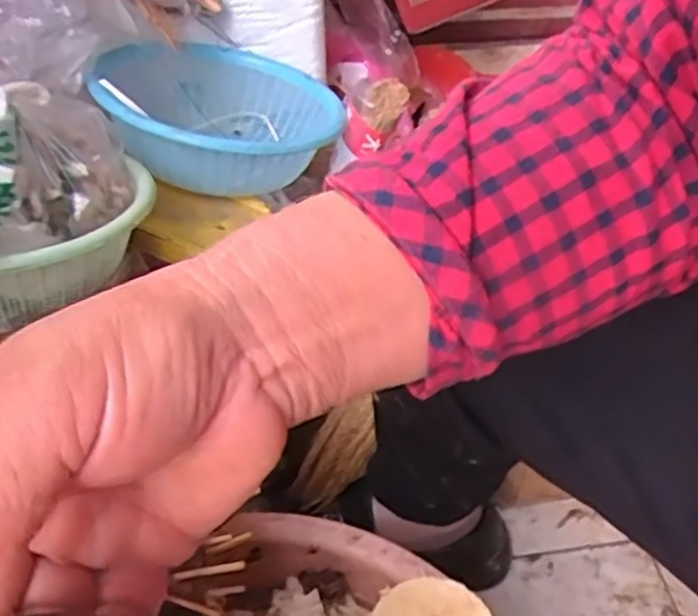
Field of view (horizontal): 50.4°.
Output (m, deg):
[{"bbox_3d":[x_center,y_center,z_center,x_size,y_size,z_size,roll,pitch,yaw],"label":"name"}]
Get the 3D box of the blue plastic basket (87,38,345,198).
[{"bbox_3d":[-0.128,-0.179,0.703,0.233,0.085,0.227,-2,39,-30],"label":"blue plastic basket"}]

